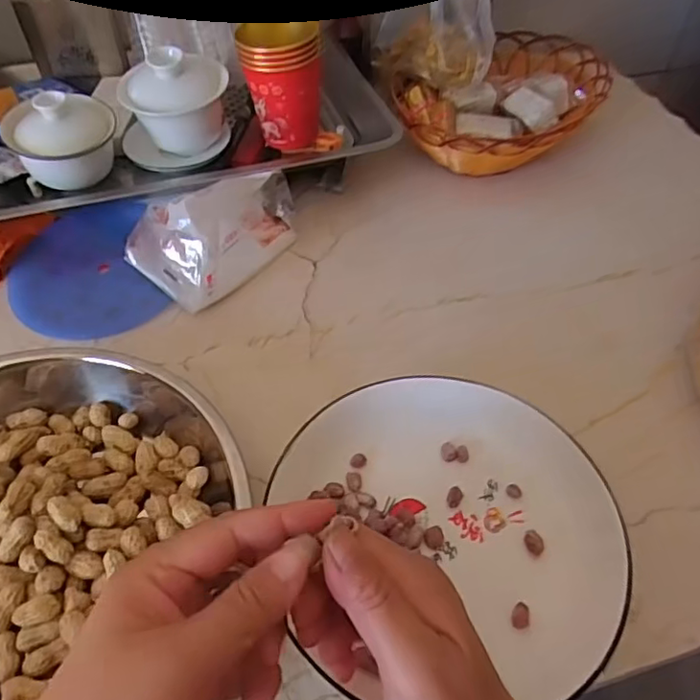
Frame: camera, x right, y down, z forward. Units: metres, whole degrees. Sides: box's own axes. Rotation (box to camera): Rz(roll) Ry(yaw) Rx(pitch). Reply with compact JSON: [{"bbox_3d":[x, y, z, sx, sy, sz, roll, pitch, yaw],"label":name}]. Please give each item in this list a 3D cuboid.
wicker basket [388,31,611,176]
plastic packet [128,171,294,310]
[{"bbox_3d":[0.175,-0.272,0.649,0.271,0.060,0.185,-36,60,-25],"label":"wicker basket"},{"bbox_3d":[-0.110,-0.117,0.502,0.083,0.089,0.153,30,56,22],"label":"plastic packet"}]

